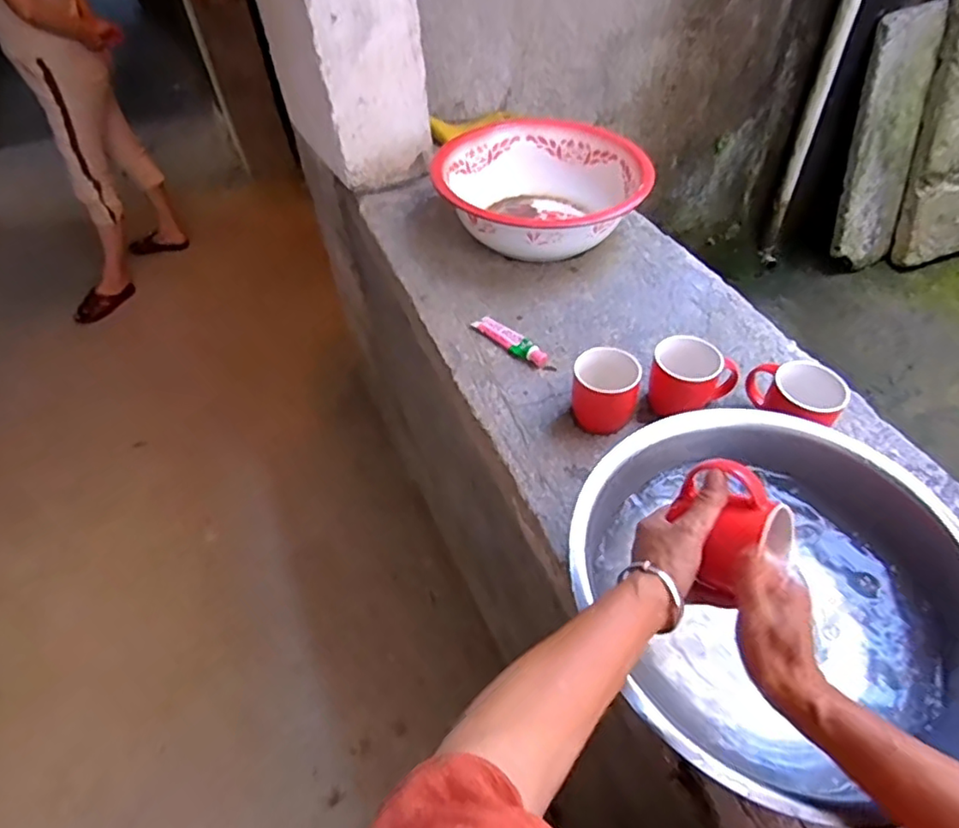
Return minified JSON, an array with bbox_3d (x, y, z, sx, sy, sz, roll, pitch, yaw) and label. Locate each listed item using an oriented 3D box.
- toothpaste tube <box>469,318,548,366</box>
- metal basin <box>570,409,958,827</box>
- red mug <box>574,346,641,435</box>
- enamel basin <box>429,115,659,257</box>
[{"bbox_3d":[0.044,-0.108,0.873,0.036,0.020,0.124,-35,58,-22],"label":"toothpaste tube"},{"bbox_3d":[0.263,0.155,0.556,0.330,0.097,0.335,-2,51,2],"label":"metal basin"},{"bbox_3d":[0.152,-0.023,0.750,0.077,0.095,0.071,8,52,10],"label":"red mug"},{"bbox_3d":[0.096,-0.378,1.031,0.329,0.113,0.313,-2,51,2],"label":"enamel basin"}]

